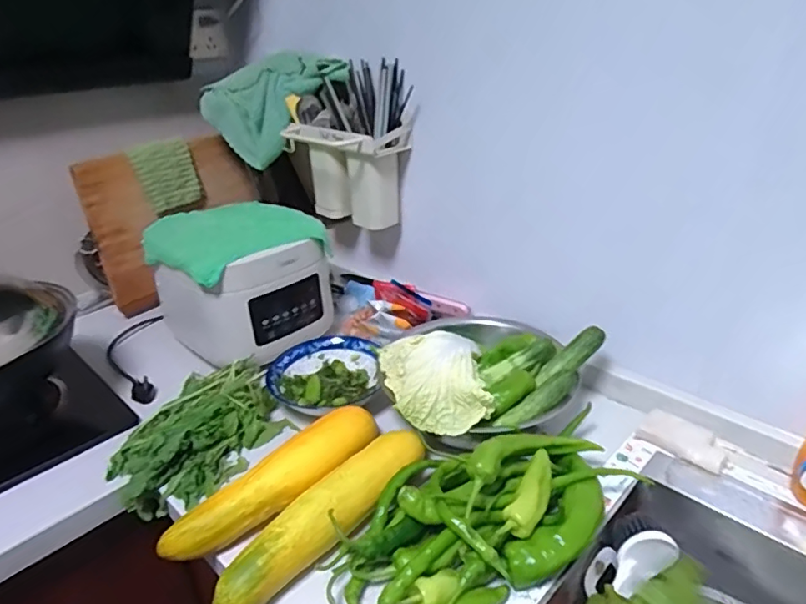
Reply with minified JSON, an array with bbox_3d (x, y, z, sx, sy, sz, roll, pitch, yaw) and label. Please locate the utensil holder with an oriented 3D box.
[{"bbox_3d":[-0.100,-0.219,0.946,0.197,0.161,0.103,22,36,38],"label":"utensil holder"}]

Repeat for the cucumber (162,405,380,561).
[{"bbox_3d":[-0.135,0.197,0.601,0.059,0.051,0.246,23,37,39],"label":"cucumber"}]

